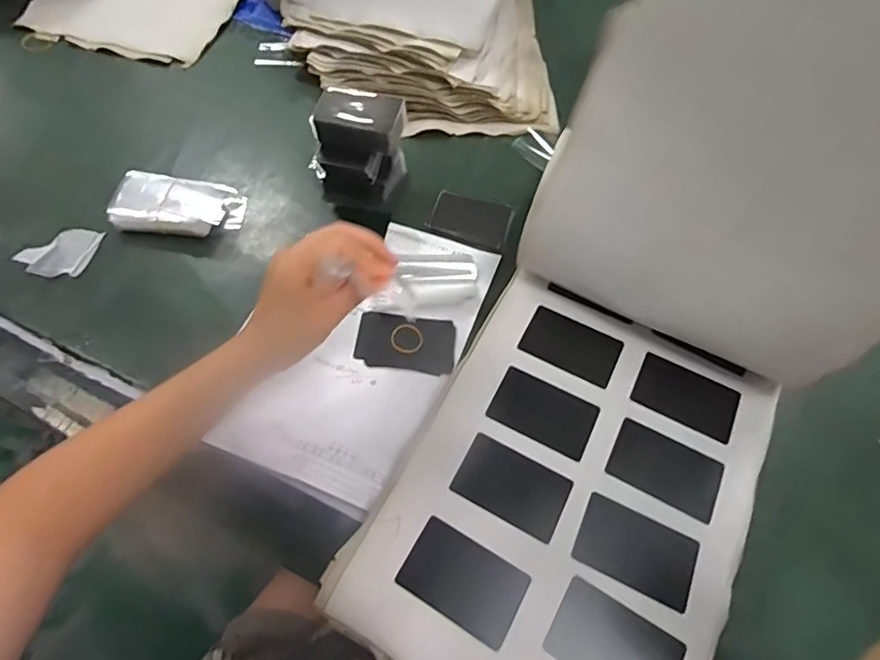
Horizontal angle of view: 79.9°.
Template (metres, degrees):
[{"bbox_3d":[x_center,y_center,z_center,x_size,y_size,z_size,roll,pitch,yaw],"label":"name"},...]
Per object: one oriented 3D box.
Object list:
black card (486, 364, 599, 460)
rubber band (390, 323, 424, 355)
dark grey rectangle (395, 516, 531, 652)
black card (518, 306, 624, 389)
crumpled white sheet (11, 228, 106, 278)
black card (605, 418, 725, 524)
[{"bbox_3d":[0.088,0.069,0.445,0.083,0.004,0.053,25,63,13],"label":"black card"},{"bbox_3d":[-0.033,0.008,0.518,0.033,0.004,0.032,0,60,-1],"label":"rubber band"},{"bbox_3d":[0.017,0.180,0.378,0.083,0.004,0.053,28,64,14],"label":"dark grey rectangle"},{"bbox_3d":[0.120,0.014,0.478,0.083,0.004,0.052,25,63,13],"label":"black card"},{"bbox_3d":[-0.393,-0.085,0.548,0.042,0.034,0.069,20,62,10],"label":"crumpled white sheet"},{"bbox_3d":[0.181,0.111,0.422,0.083,0.005,0.052,27,66,11],"label":"black card"}]

